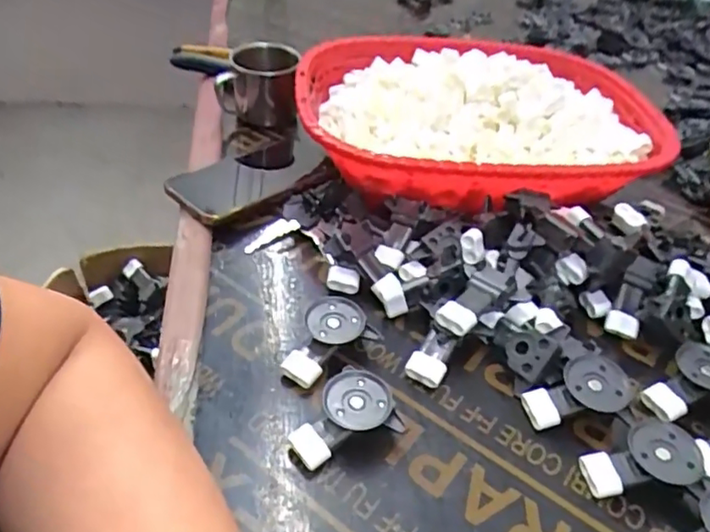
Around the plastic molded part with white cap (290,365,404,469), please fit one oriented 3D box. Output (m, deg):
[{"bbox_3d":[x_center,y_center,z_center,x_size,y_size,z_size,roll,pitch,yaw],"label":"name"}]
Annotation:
[{"bbox_3d":[-0.009,0.096,0.381,0.066,0.029,0.045,-13,44,-21],"label":"plastic molded part with white cap"}]

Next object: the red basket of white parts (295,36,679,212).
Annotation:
[{"bbox_3d":[0.126,-0.150,0.624,0.359,0.084,0.292,-1,41,-9],"label":"red basket of white parts"}]

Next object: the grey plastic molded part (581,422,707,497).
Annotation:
[{"bbox_3d":[0.178,0.121,0.372,0.070,0.014,0.039,-21,43,4],"label":"grey plastic molded part"}]

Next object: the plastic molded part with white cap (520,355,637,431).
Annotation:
[{"bbox_3d":[0.154,0.086,0.409,0.076,0.019,0.038,-21,45,-1],"label":"plastic molded part with white cap"}]

